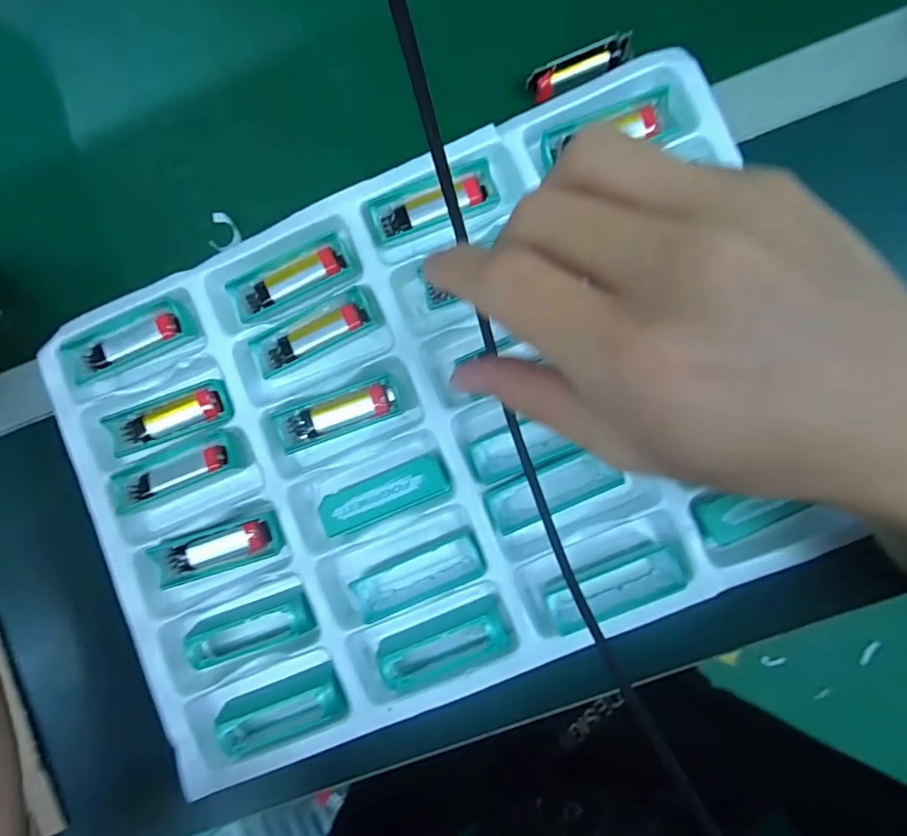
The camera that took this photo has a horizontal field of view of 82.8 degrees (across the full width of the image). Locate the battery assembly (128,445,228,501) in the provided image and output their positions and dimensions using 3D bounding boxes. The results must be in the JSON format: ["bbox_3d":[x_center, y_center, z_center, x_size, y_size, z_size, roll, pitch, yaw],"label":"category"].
[{"bbox_3d":[-0.177,0.035,0.331,0.066,0.008,0.016,-22,87,3],"label":"battery assembly"}]

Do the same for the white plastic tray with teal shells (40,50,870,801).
[{"bbox_3d":[-0.016,0.004,0.312,0.431,0.051,0.307,-23,88,3],"label":"white plastic tray with teal shells"}]

